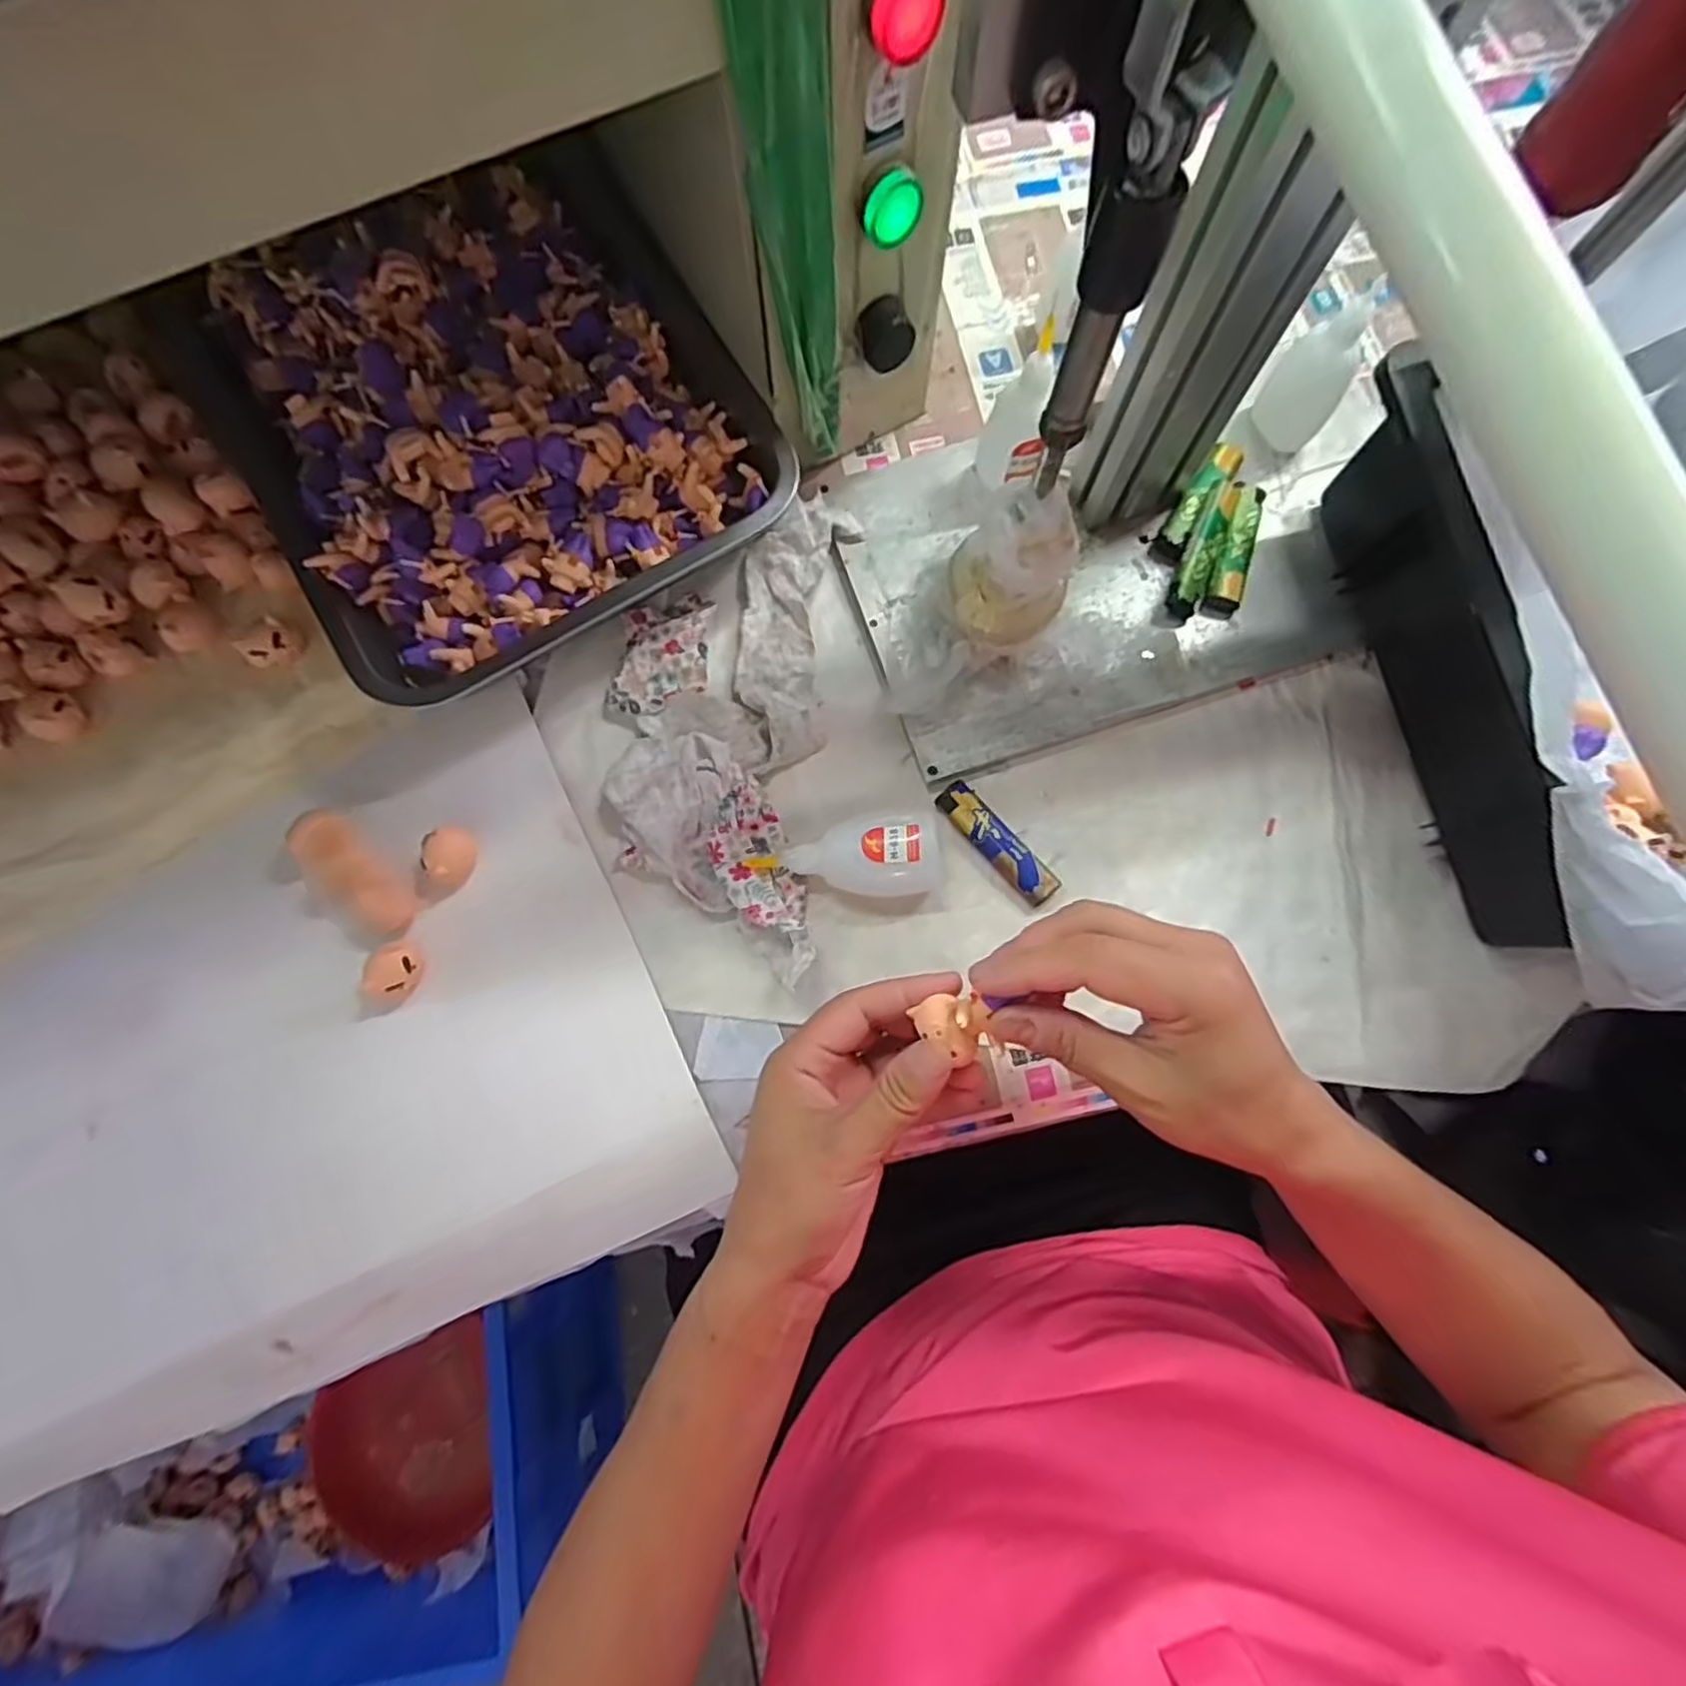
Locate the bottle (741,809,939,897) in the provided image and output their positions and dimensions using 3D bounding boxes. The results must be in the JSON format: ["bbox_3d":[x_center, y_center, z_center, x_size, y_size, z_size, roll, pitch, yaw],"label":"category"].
[{"bbox_3d":[0.002,0.010,0.391,0.098,0.030,0.041,-3,77,-4],"label":"bottle"}]

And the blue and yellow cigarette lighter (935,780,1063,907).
[{"bbox_3d":[0.085,-0.001,0.402,0.021,0.010,0.080,-38,81,-11],"label":"blue and yellow cigarette lighter"}]

